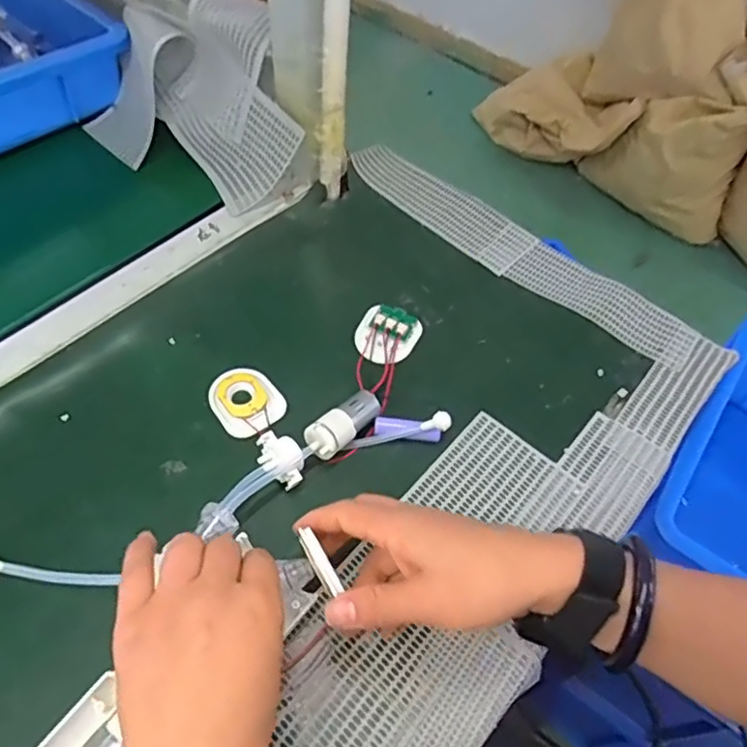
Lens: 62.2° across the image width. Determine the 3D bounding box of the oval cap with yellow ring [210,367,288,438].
[{"bbox_3d":[-0.097,0.022,0.477,0.049,0.005,0.063,-31,63,-24],"label":"oval cap with yellow ring"}]

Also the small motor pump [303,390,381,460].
[{"bbox_3d":[-0.020,0.038,0.456,0.064,0.027,0.026,-35,65,-25],"label":"small motor pump"}]

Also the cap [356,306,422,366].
[{"bbox_3d":[0.012,-0.036,0.523,0.050,0.010,0.059,28,57,14],"label":"cap"}]

